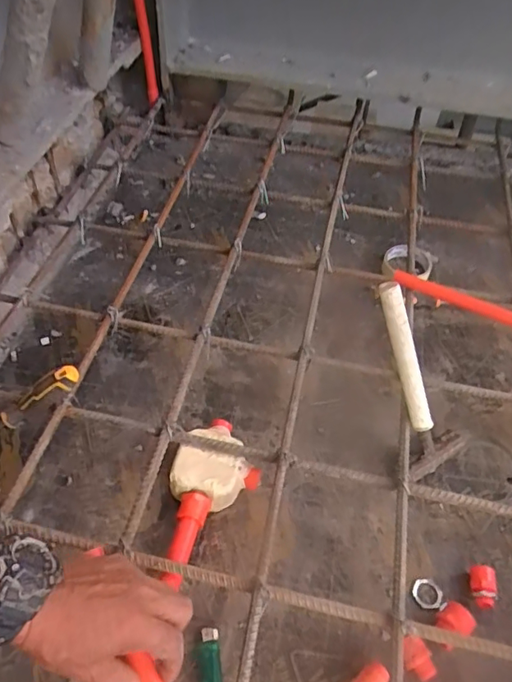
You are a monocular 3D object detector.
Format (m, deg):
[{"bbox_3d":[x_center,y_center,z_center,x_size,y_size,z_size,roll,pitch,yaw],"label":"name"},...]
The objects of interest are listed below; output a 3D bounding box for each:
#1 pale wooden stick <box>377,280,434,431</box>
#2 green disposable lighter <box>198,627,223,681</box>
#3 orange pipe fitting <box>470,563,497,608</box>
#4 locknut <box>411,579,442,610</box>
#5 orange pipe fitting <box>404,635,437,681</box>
[{"bbox_3d":[0.184,0.023,0.655,0.026,0.193,0.018,-25,17,-23],"label":"pale wooden stick"},{"bbox_3d":[-0.046,0.339,0.549,0.023,0.008,0.080,-5,50,-7],"label":"green disposable lighter"},{"bbox_3d":[0.255,0.282,0.609,0.026,0.033,0.044,9,50,5],"label":"orange pipe fitting"},{"bbox_3d":[0.196,0.289,0.609,0.033,0.004,0.033,1,50,-2],"label":"locknut"},{"bbox_3d":[0.166,0.331,0.554,0.027,0.033,0.043,-10,51,-11],"label":"orange pipe fitting"}]

